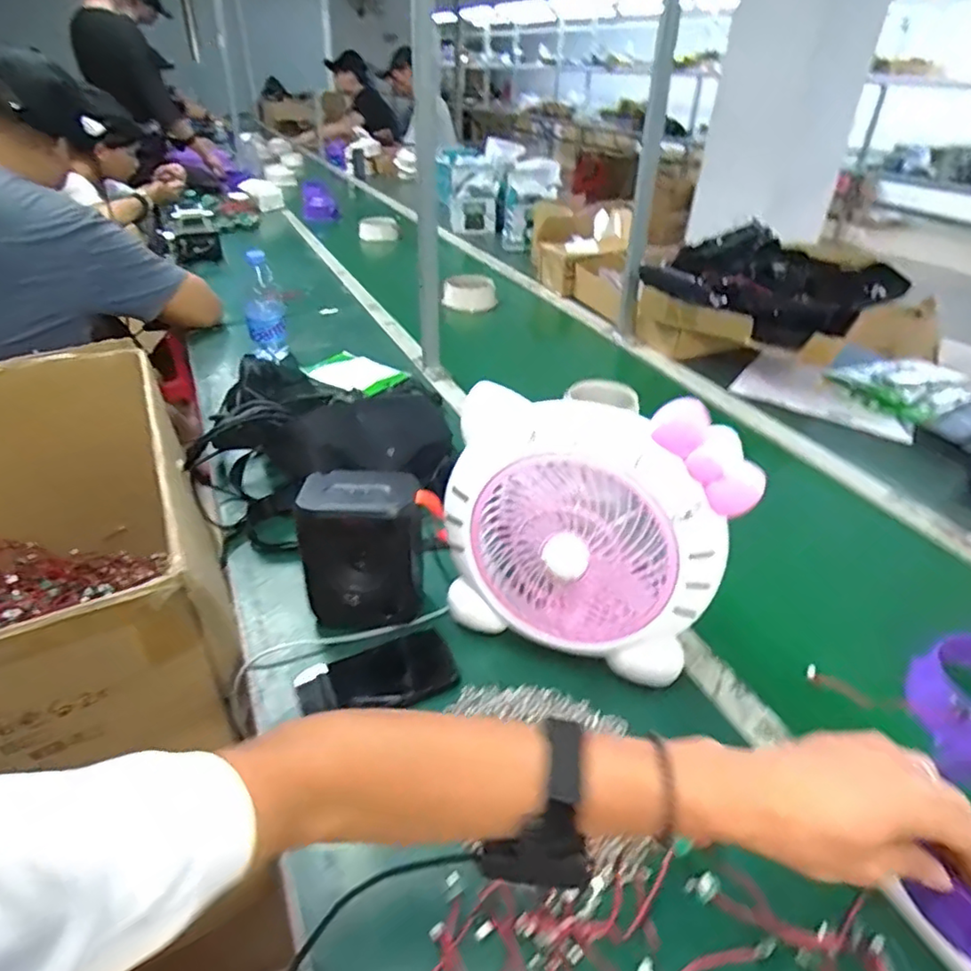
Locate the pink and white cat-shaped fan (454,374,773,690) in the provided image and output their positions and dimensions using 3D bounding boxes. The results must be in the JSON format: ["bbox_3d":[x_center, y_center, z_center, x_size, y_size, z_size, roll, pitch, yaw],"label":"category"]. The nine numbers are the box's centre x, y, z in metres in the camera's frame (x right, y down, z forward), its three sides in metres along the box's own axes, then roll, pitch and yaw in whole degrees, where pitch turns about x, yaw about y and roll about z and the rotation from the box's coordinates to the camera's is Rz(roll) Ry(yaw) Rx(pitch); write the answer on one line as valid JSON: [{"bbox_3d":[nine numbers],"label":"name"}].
[{"bbox_3d":[0.086,0.056,0.567,0.255,0.254,0.072,12,36,12],"label":"pink and white cat-shaped fan"}]

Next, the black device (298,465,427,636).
[{"bbox_3d":[-0.121,0.067,0.616,0.118,0.147,0.067,-7,36,-14],"label":"black device"}]

